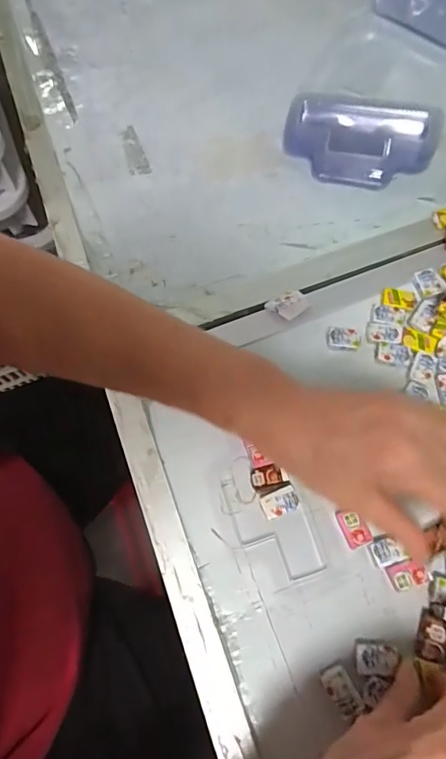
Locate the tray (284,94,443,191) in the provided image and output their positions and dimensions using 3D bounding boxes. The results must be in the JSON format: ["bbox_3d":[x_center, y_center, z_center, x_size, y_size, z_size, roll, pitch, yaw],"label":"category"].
[{"bbox_3d":[0.128,-0.225,0.440,0.138,0.043,0.072,13,69,8],"label":"tray"}]

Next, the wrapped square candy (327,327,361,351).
[{"bbox_3d":[0.099,-0.034,0.379,0.026,0.006,0.021,0,68,3],"label":"wrapped square candy"}]

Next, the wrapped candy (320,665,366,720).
[{"bbox_3d":[0.075,0.195,0.288,0.017,0.010,0.026,-27,69,-8],"label":"wrapped candy"}]

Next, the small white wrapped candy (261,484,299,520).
[{"bbox_3d":[0.041,0.090,0.335,0.027,0.008,0.018,-20,68,-5],"label":"small white wrapped candy"}]

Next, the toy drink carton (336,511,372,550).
[{"bbox_3d":[0.092,0.105,0.326,0.017,0.007,0.026,-21,68,-6],"label":"toy drink carton"}]

